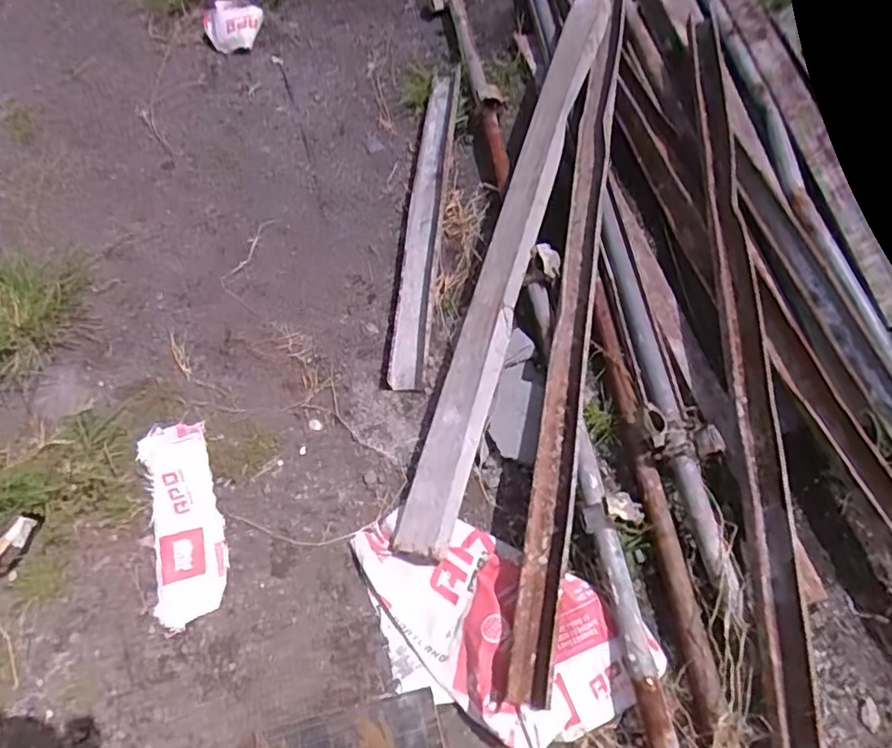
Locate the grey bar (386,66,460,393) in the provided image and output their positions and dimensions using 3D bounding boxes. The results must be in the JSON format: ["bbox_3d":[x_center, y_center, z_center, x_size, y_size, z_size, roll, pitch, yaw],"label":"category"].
[{"bbox_3d":[-0.053,-0.422,1.637,0.093,0.043,1.014,3,62,5],"label":"grey bar"}]

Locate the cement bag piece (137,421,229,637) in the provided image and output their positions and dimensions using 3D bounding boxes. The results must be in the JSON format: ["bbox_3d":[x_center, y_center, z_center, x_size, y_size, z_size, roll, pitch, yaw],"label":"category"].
[{"bbox_3d":[-0.546,0.294,1.287,0.146,0.015,0.422,-19,63,-7],"label":"cement bag piece"}]

